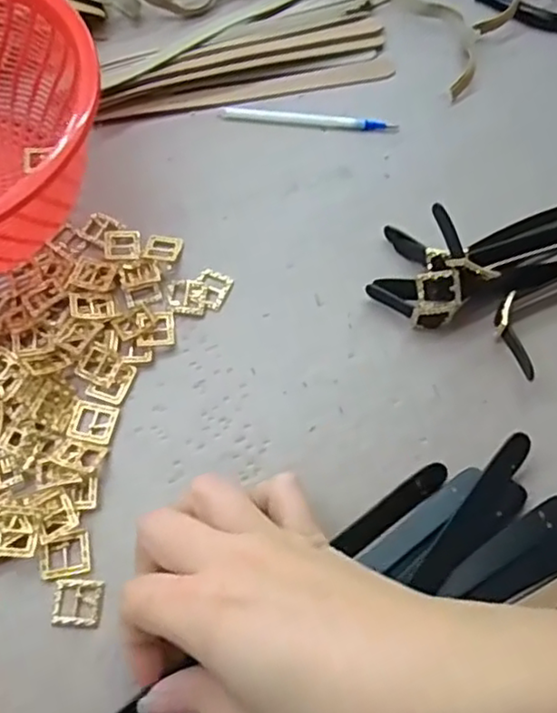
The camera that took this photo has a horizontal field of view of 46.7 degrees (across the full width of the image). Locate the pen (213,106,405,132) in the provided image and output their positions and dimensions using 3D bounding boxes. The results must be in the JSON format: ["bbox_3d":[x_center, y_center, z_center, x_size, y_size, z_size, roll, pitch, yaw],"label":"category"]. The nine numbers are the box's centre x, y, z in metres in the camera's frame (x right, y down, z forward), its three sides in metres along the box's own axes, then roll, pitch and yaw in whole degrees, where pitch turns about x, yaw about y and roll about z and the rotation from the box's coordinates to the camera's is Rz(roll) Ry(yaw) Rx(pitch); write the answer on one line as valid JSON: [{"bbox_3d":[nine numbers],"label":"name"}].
[{"bbox_3d":[0.019,-0.147,0.396,0.106,0.004,0.010,4,67,1],"label":"pen"}]

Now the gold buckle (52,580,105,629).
[{"bbox_3d":[-0.088,0.107,0.281,0.021,0.004,0.019,3,66,1],"label":"gold buckle"}]

